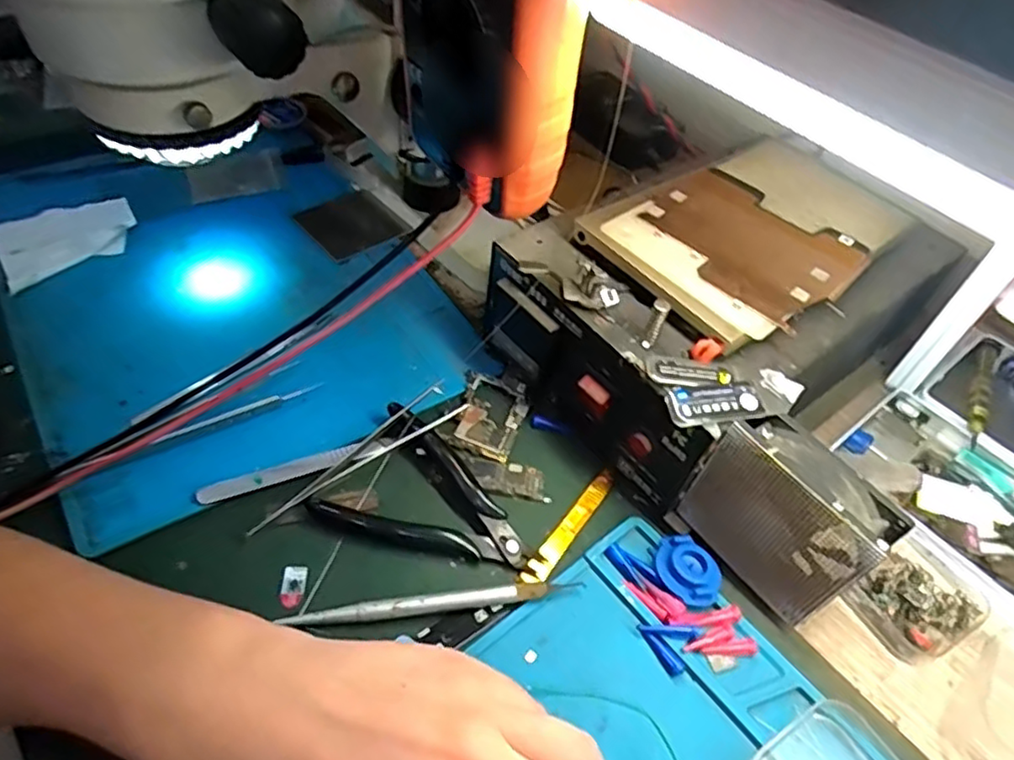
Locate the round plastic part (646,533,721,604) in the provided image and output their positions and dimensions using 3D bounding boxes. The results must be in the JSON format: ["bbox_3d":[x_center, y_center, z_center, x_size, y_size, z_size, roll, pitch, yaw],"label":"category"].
[{"bbox_3d":[0.091,0.096,0.331,0.037,0.007,0.029,37,54,24],"label":"round plastic part"}]

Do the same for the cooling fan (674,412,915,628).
[{"bbox_3d":[0.131,0.066,0.313,0.028,0.085,0.081,-31,58,-29],"label":"cooling fan"}]

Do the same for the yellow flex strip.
[{"bbox_3d":[0.035,0.078,0.350,0.012,0.004,0.081,38,54,12],"label":"yellow flex strip"}]

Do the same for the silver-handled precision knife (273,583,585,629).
[{"bbox_3d":[-0.035,0.108,0.310,0.135,0.009,0.011,-4,49,-10],"label":"silver-handled precision knife"}]

